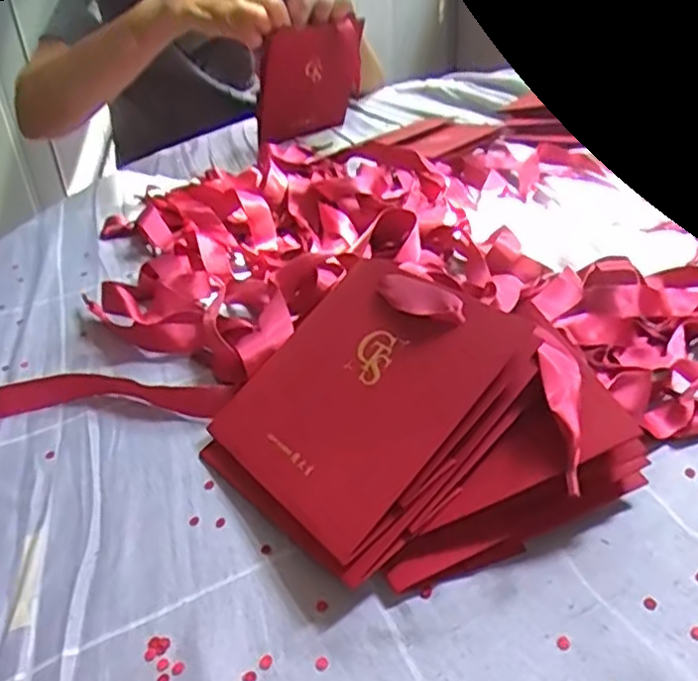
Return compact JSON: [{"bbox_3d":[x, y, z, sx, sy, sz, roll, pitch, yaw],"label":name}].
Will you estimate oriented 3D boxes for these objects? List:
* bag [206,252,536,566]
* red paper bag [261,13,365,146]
[{"bbox_3d":[0.003,0.022,0.364,0.140,0.008,0.141,-50,39,-9],"label":"bag"},{"bbox_3d":[-0.045,-0.313,0.844,0.017,0.131,0.164,35,47,28],"label":"red paper bag"}]

